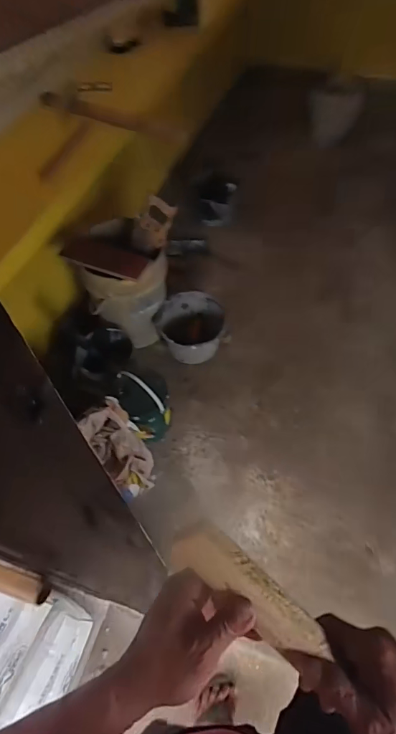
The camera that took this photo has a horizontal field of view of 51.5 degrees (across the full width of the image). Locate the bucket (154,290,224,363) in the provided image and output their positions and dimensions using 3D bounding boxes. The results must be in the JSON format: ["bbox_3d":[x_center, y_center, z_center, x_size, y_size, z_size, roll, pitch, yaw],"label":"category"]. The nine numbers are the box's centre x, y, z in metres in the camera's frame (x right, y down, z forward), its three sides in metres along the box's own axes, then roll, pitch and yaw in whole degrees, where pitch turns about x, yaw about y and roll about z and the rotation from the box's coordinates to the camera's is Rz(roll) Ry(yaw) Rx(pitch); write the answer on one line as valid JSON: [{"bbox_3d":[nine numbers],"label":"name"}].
[{"bbox_3d":[-0.009,-0.161,1.627,0.252,0.177,0.232,-1,56,1],"label":"bucket"}]

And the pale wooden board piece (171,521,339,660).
[{"bbox_3d":[0.039,0.176,0.323,0.145,0.018,0.041,44,95,-8],"label":"pale wooden board piece"}]

